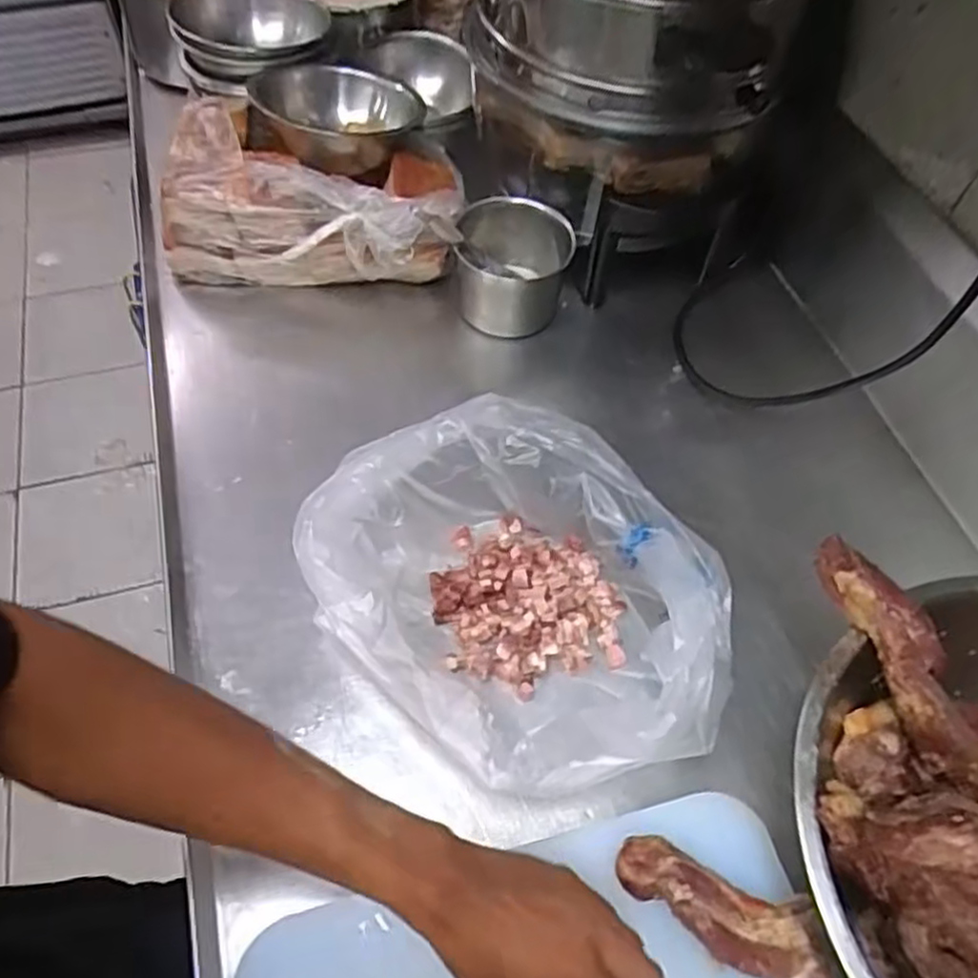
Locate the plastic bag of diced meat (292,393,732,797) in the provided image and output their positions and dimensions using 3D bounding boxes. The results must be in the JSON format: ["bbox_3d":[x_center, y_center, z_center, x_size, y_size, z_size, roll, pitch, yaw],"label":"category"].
[{"bbox_3d":[0.021,0.080,0.547,0.292,0.123,0.214,39,63,20],"label":"plastic bag of diced meat"}]

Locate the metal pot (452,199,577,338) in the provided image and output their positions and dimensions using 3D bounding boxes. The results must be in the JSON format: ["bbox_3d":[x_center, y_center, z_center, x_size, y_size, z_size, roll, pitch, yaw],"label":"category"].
[{"bbox_3d":[0.025,-0.221,0.771,0.110,0.103,0.119,2,57,-3],"label":"metal pot"}]

